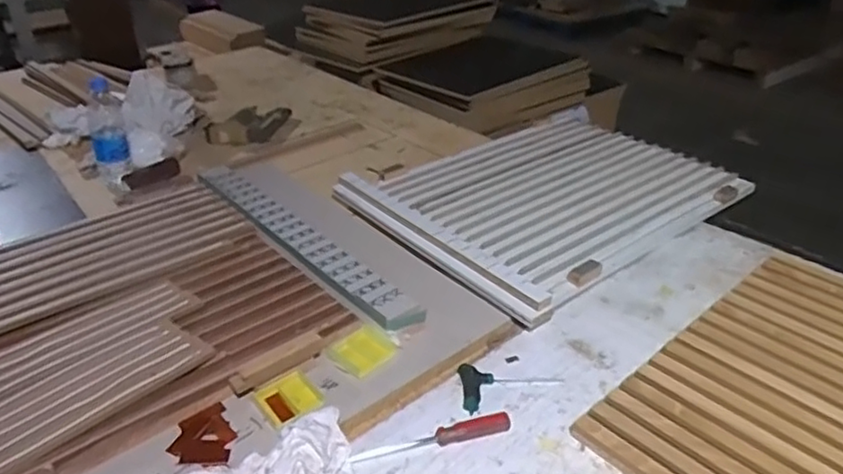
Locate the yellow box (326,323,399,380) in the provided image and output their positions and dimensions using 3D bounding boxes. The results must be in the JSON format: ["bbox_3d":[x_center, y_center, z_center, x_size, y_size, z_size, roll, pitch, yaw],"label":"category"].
[{"bbox_3d":[-0.076,0.146,0.813,0.066,0.014,0.067,26,40,36],"label":"yellow box"}]

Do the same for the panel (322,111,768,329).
[{"bbox_3d":[0.226,-0.086,1.181,0.646,0.037,0.489,-23,38,-32],"label":"panel"}]

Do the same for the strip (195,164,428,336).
[{"bbox_3d":[-0.202,-0.003,1.011,0.063,0.025,0.564,-25,39,-34],"label":"strip"}]

